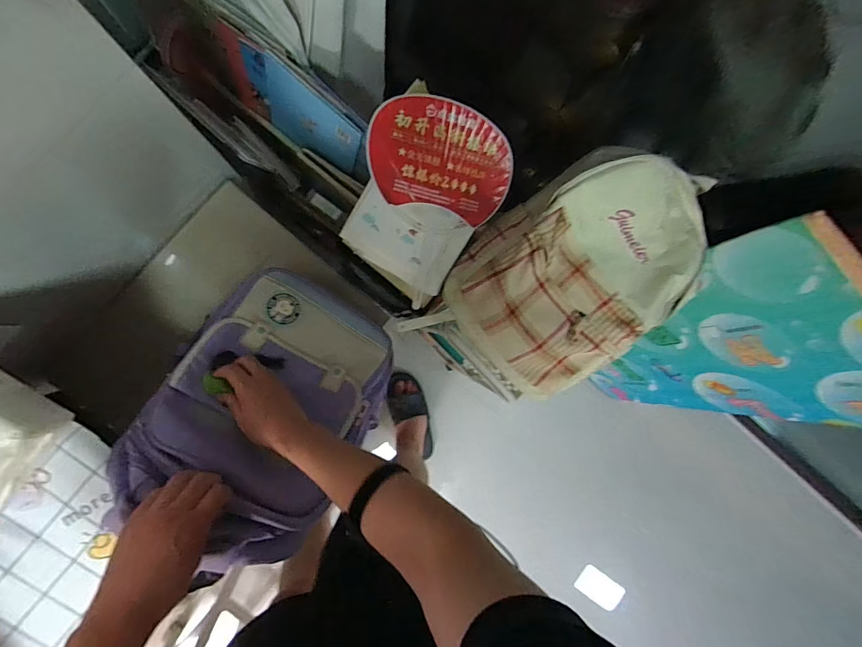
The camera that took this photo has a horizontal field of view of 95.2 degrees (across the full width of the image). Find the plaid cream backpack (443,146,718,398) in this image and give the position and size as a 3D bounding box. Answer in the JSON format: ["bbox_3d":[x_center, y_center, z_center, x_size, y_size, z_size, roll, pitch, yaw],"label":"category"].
[{"bbox_3d":[0.247,-0.094,0.621,0.418,0.120,0.296,-44,96,-4],"label":"plaid cream backpack"}]

